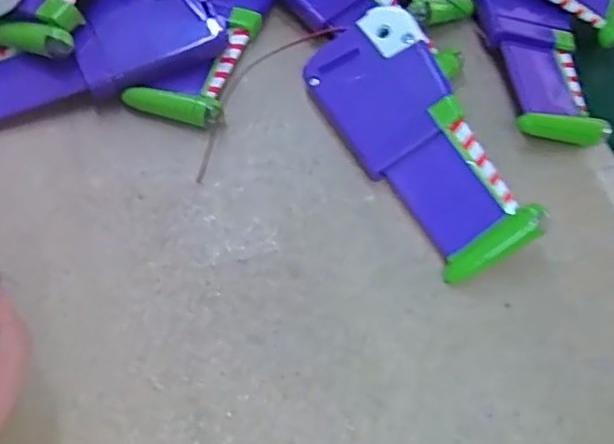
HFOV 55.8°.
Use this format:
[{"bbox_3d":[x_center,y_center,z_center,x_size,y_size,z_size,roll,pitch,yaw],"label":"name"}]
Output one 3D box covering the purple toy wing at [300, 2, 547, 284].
[{"bbox_3d":[0.046,-0.035,0.240,0.050,0.014,0.118,-34,71,5],"label":"purple toy wing"}]

